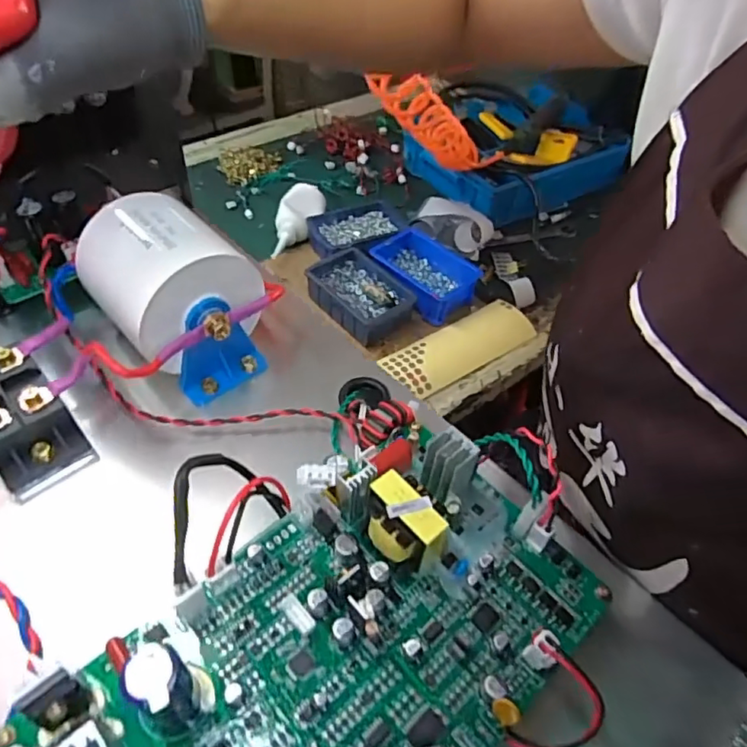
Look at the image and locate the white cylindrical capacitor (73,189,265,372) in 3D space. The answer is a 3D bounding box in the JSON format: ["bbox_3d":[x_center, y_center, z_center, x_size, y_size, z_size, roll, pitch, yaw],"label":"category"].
[{"bbox_3d":[-0.111,-0.053,0.307,0.081,0.059,0.075,37,56,23],"label":"white cylindrical capacitor"}]

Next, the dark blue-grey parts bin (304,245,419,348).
[{"bbox_3d":[-0.019,-0.112,0.794,0.096,0.040,0.146,-32,60,-28],"label":"dark blue-grey parts bin"}]

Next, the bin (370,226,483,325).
[{"bbox_3d":[0.073,-0.149,0.831,0.110,0.046,0.157,-34,61,-29],"label":"bin"}]

